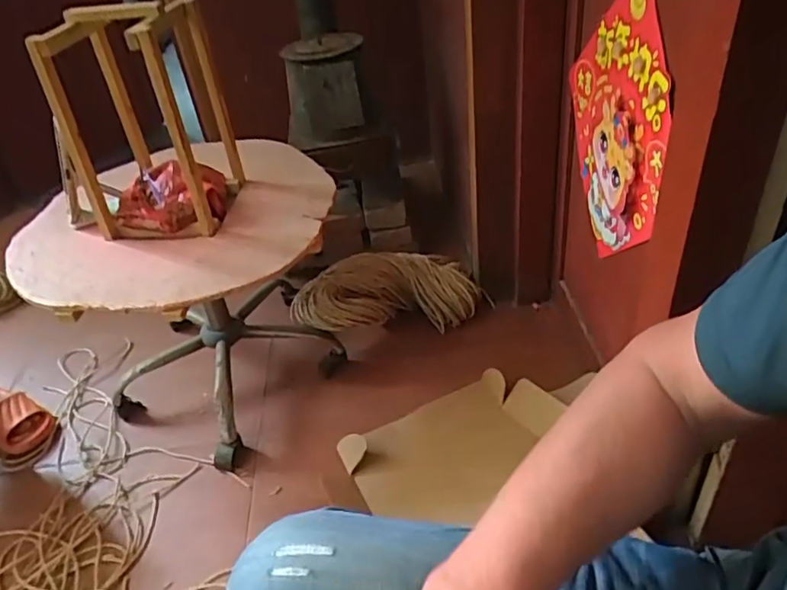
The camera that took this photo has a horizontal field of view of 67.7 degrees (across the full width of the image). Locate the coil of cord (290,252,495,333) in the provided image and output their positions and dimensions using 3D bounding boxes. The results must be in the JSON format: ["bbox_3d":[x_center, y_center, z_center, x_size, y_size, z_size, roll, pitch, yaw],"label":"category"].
[{"bbox_3d":[-0.004,-0.013,1.320,0.444,0.113,0.179,-6,34,-25],"label":"coil of cord"}]

